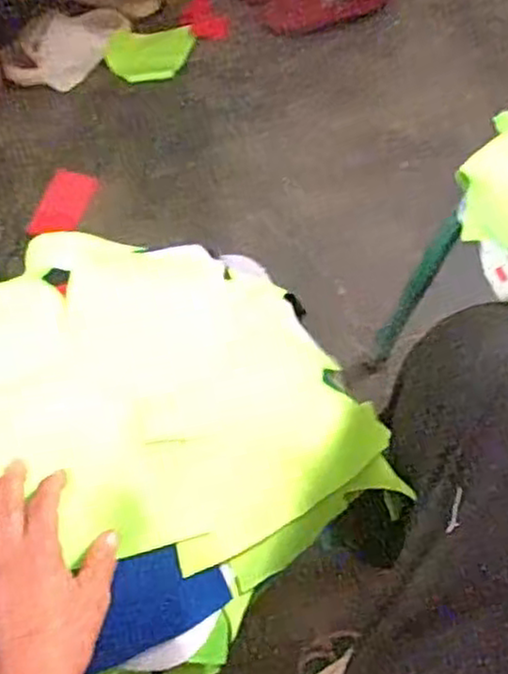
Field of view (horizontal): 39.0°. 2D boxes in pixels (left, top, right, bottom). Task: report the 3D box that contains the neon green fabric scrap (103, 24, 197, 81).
[{"bbox_3d":[-0.172,-0.473,1.204,0.147,0.009,0.089,-7,80,-7],"label":"neon green fabric scrap"}]

